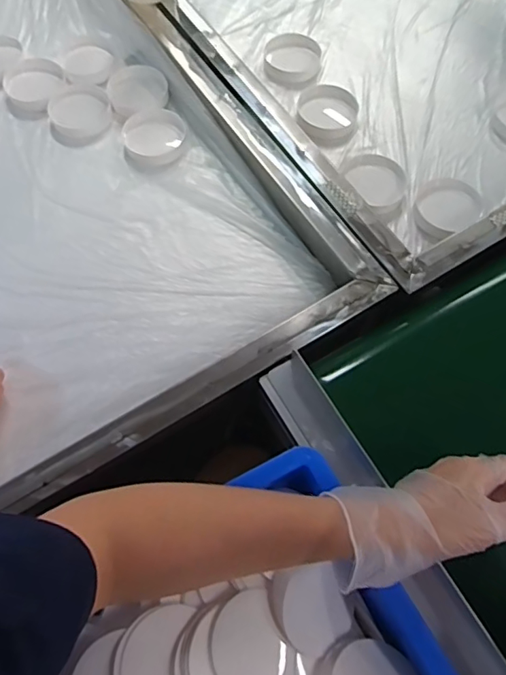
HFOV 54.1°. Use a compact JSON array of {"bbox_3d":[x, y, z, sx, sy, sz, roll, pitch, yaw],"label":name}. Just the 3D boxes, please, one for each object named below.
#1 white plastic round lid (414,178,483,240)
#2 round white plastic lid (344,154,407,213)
[{"bbox_3d":[0.226,-0.152,0.578,0.077,0.016,0.067,-28,70,-12],"label":"white plastic round lid"},{"bbox_3d":[0.147,-0.184,0.591,0.064,0.013,0.075,-29,70,-13],"label":"round white plastic lid"}]

